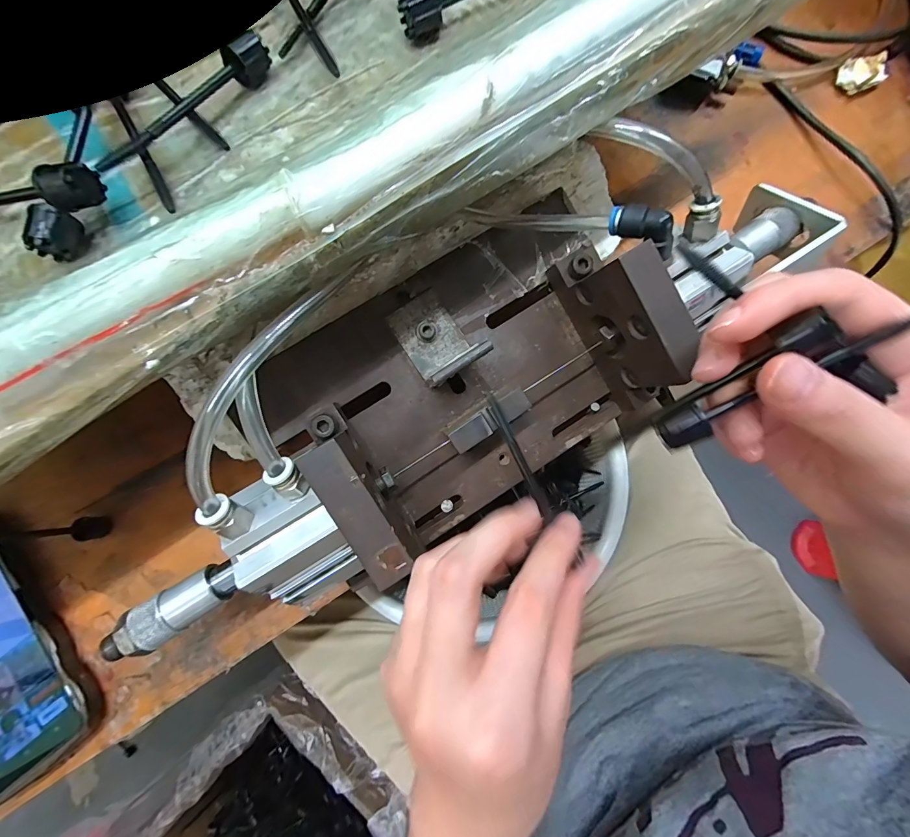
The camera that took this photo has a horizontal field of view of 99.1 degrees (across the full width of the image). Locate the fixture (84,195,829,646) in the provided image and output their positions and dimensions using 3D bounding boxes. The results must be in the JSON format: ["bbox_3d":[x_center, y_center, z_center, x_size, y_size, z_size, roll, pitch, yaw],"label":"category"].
[{"bbox_3d":[0.006,-0.023,0.230,0.431,0.107,0.138,-35,80,-6],"label":"fixture"}]

